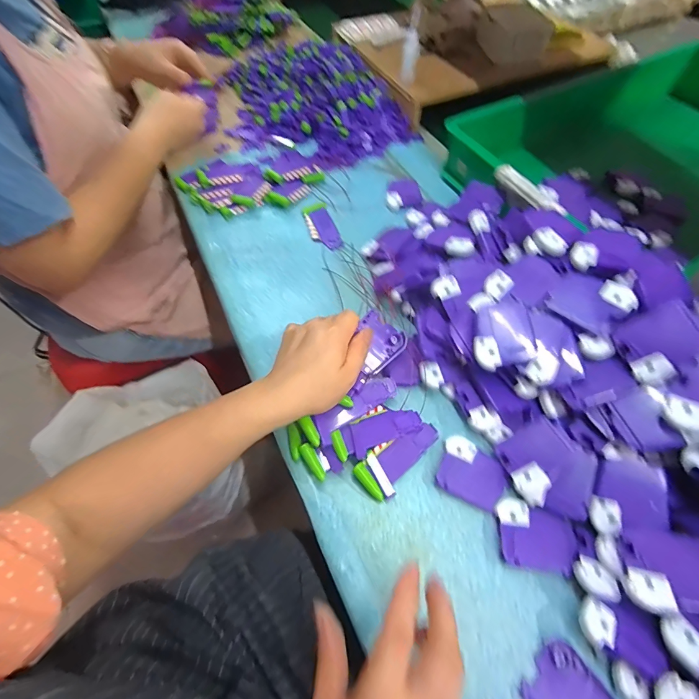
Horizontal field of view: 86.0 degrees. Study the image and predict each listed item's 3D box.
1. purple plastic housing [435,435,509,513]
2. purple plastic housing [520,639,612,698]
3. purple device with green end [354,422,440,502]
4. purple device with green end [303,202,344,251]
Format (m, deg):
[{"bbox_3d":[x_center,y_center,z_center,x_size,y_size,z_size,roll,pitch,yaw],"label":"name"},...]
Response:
[{"bbox_3d":[0.116,0.117,0.355,0.061,0.014,0.052,20,61,13],"label":"purple plastic housing"},{"bbox_3d":[0.164,0.258,0.275,0.050,0.007,0.060,-38,65,-20],"label":"purple plastic housing"},{"bbox_3d":[0.049,0.102,0.363,0.090,0.019,0.039,-39,65,-20],"label":"purple device with green end"},{"bbox_3d":[-0.040,-0.178,0.538,0.037,0.009,0.093,-17,59,-9],"label":"purple device with green end"}]

